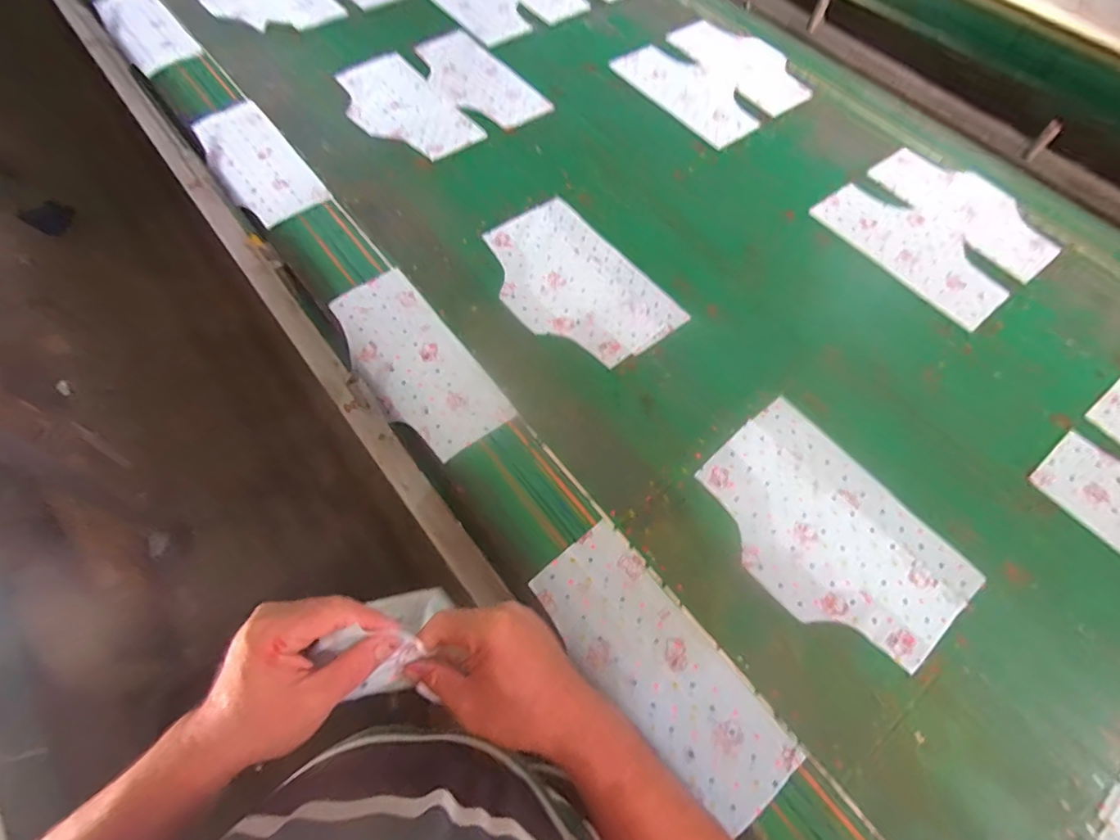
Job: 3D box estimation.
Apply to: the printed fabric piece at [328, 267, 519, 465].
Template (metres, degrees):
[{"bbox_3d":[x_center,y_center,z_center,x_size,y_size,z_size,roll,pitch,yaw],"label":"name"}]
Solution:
[{"bbox_3d":[-0.216,-0.087,0.753,0.147,0.009,0.323,-35,70,-17],"label":"printed fabric piece"}]

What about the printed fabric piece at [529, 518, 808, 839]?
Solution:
[{"bbox_3d":[0.109,0.272,0.575,0.126,0.004,0.317,-35,69,-19],"label":"printed fabric piece"}]

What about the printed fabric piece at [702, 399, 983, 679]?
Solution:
[{"bbox_3d":[0.336,0.141,0.651,0.215,0.006,0.318,-36,69,-19],"label":"printed fabric piece"}]

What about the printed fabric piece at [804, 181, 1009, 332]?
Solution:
[{"bbox_3d":[0.614,-0.302,0.898,0.172,0.006,0.325,-33,68,-17],"label":"printed fabric piece"}]

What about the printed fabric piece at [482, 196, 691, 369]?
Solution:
[{"bbox_3d":[0.017,-0.220,0.822,0.211,0.009,0.328,-34,69,-19],"label":"printed fabric piece"}]

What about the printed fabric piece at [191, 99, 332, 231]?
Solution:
[{"bbox_3d":[-0.554,-0.467,0.929,0.135,0.020,0.363,-37,67,-10],"label":"printed fabric piece"}]

